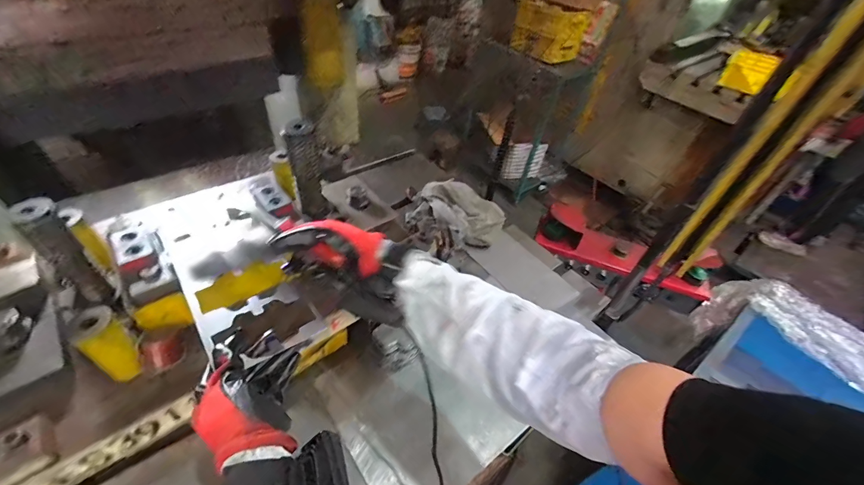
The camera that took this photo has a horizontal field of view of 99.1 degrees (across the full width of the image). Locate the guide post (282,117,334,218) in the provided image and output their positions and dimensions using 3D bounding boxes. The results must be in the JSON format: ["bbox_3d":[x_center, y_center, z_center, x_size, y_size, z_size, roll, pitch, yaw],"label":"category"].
[{"bbox_3d":[-0.194,-0.110,0.578,0.051,0.158,0.045,-12,47,-19],"label":"guide post"}]

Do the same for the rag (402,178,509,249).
[{"bbox_3d":[0.054,-0.070,0.870,0.224,0.062,0.181,18,45,11],"label":"rag"}]

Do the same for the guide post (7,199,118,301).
[{"bbox_3d":[-0.419,0.014,0.425,0.030,0.143,0.034,-29,55,-31],"label":"guide post"}]

